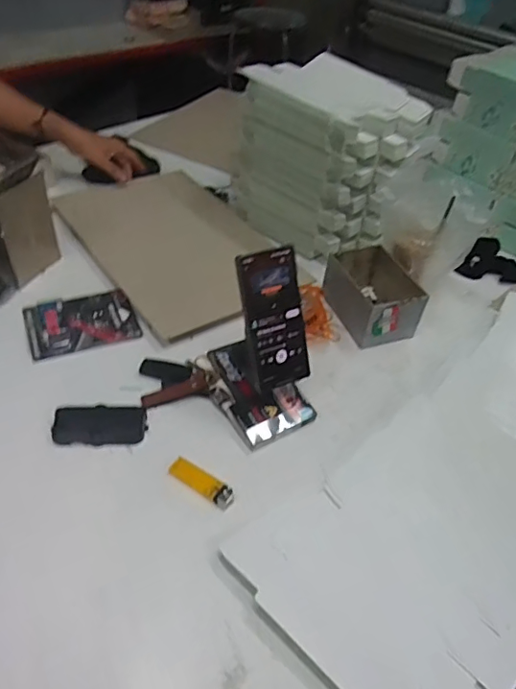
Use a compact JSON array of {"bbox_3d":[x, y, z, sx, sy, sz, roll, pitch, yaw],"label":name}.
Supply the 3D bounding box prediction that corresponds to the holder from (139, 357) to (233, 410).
[{"bbox_3d":[-0.098,0.041,0.707,0.109,0.014,0.085,-4,45,-10],"label":"holder"}]

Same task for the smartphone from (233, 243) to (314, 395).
[{"bbox_3d":[0.021,-0.030,0.632,0.073,0.161,0.006,-16,17,-21],"label":"smartphone"}]

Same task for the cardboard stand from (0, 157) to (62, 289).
[{"bbox_3d":[-0.377,-0.177,0.784,0.150,0.170,0.082,-17,49,-22],"label":"cardboard stand"}]

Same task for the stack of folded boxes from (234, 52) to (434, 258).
[{"bbox_3d":[0.100,-0.326,0.943,0.204,0.239,0.277,-24,52,-27],"label":"stack of folded boxes"}]

